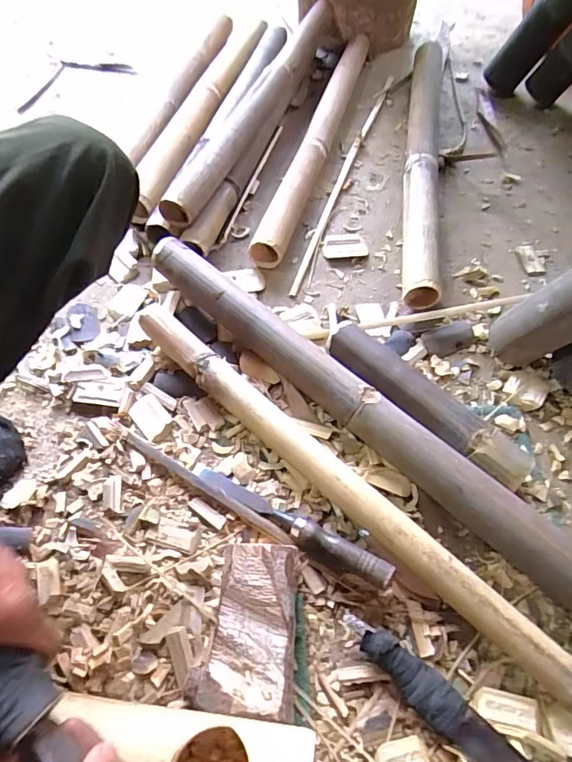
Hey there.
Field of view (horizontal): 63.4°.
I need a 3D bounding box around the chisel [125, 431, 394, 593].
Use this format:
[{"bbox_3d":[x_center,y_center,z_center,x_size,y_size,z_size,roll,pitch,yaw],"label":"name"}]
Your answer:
[{"bbox_3d":[-0.042,0.133,0.502,0.323,0.032,0.031,25,64,15],"label":"chisel"}]

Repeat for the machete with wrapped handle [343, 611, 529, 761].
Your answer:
[{"bbox_3d":[0.165,0.310,0.400,0.276,0.025,0.035,39,68,21],"label":"machete with wrapped handle"}]

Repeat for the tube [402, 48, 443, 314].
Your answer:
[{"bbox_3d":[0.237,-0.401,0.793,0.061,0.060,0.667,8,61,6],"label":"tube"}]

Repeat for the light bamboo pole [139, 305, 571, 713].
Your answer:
[{"bbox_3d":[0.062,0.116,0.496,0.657,0.052,0.051,40,69,22],"label":"light bamboo pole"}]

